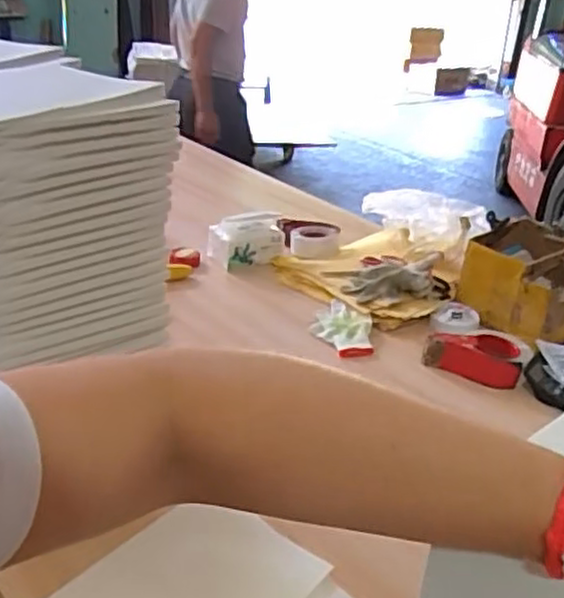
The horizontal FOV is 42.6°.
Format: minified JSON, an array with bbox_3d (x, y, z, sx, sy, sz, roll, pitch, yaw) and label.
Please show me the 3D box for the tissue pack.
[{"bbox_3d":[-0.073,-0.124,1.570,0.169,0.096,0.076,-3,28,-16],"label":"tissue pack"}]

